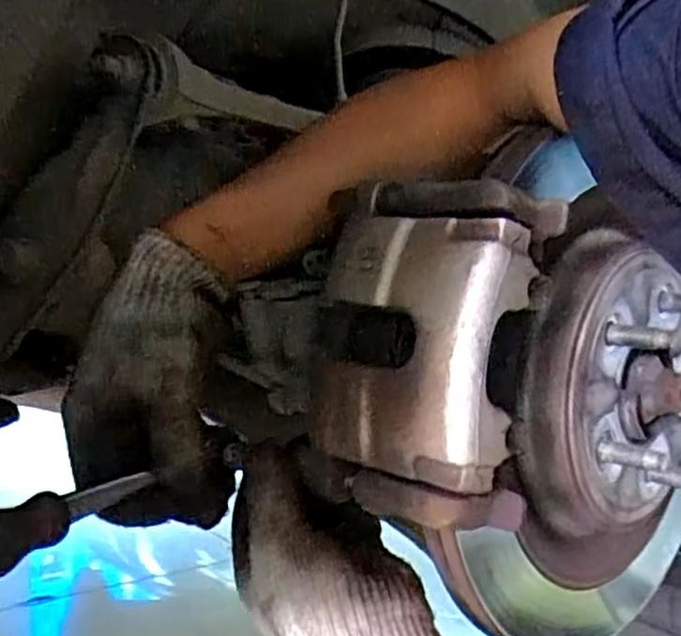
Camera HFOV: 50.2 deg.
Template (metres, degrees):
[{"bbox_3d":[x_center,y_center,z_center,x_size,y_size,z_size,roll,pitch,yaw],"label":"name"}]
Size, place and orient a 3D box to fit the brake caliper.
[{"bbox_3d":[0.040,0.016,0.335,0.103,0.142,0.064,8,4,38],"label":"brake caliper"}]

